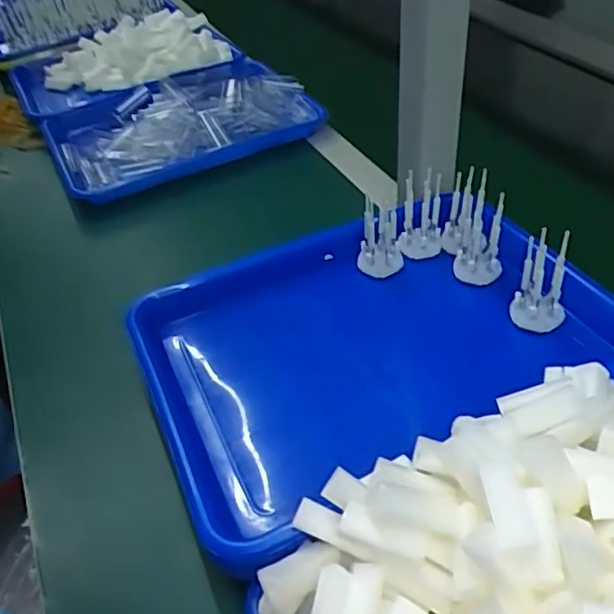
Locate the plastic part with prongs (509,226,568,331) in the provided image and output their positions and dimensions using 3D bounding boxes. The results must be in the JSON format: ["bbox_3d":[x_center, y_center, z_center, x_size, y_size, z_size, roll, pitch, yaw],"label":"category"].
[{"bbox_3d":[0.173,-0.017,0.456,0.036,0.074,0.033,11,45,17],"label":"plastic part with prongs"}]

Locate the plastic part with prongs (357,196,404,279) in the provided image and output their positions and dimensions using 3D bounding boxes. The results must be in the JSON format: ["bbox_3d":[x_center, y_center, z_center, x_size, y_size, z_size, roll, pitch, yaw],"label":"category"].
[{"bbox_3d":[0.062,-0.058,0.526,0.036,0.067,0.025,0,43,6],"label":"plastic part with prongs"}]

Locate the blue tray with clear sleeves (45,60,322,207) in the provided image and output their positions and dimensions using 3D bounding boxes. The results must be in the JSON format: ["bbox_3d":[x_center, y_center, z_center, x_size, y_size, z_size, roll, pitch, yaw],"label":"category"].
[{"bbox_3d":[-0.183,-0.259,0.861,0.338,0.056,0.262,-22,45,-17],"label":"blue tray with clear sleeves"}]

